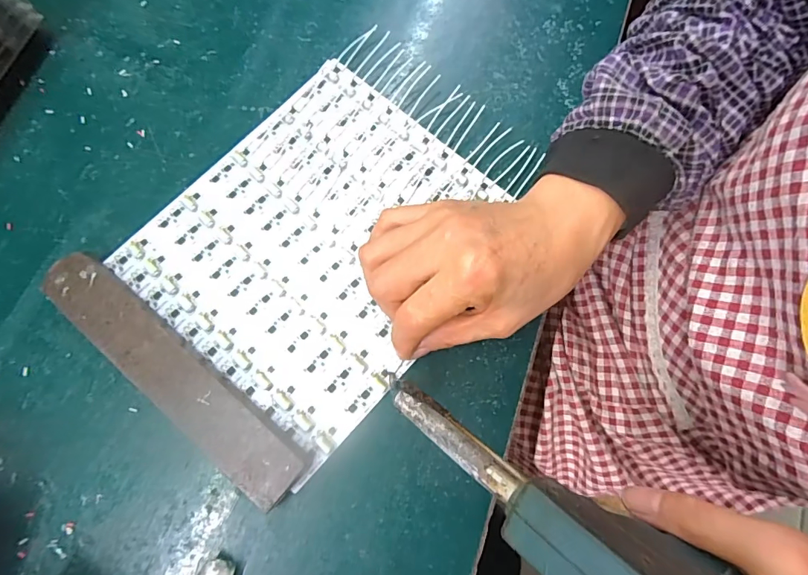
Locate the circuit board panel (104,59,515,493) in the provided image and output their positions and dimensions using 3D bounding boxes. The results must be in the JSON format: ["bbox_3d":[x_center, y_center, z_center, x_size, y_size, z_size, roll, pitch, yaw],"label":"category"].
[{"bbox_3d":[-0.054,-0.034,0.295,0.191,0.004,0.213,41,79,12],"label":"circuit board panel"}]

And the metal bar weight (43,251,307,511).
[{"bbox_3d":[-0.140,0.050,0.265,0.198,0.018,0.034,38,79,11],"label":"metal bar weight"}]

